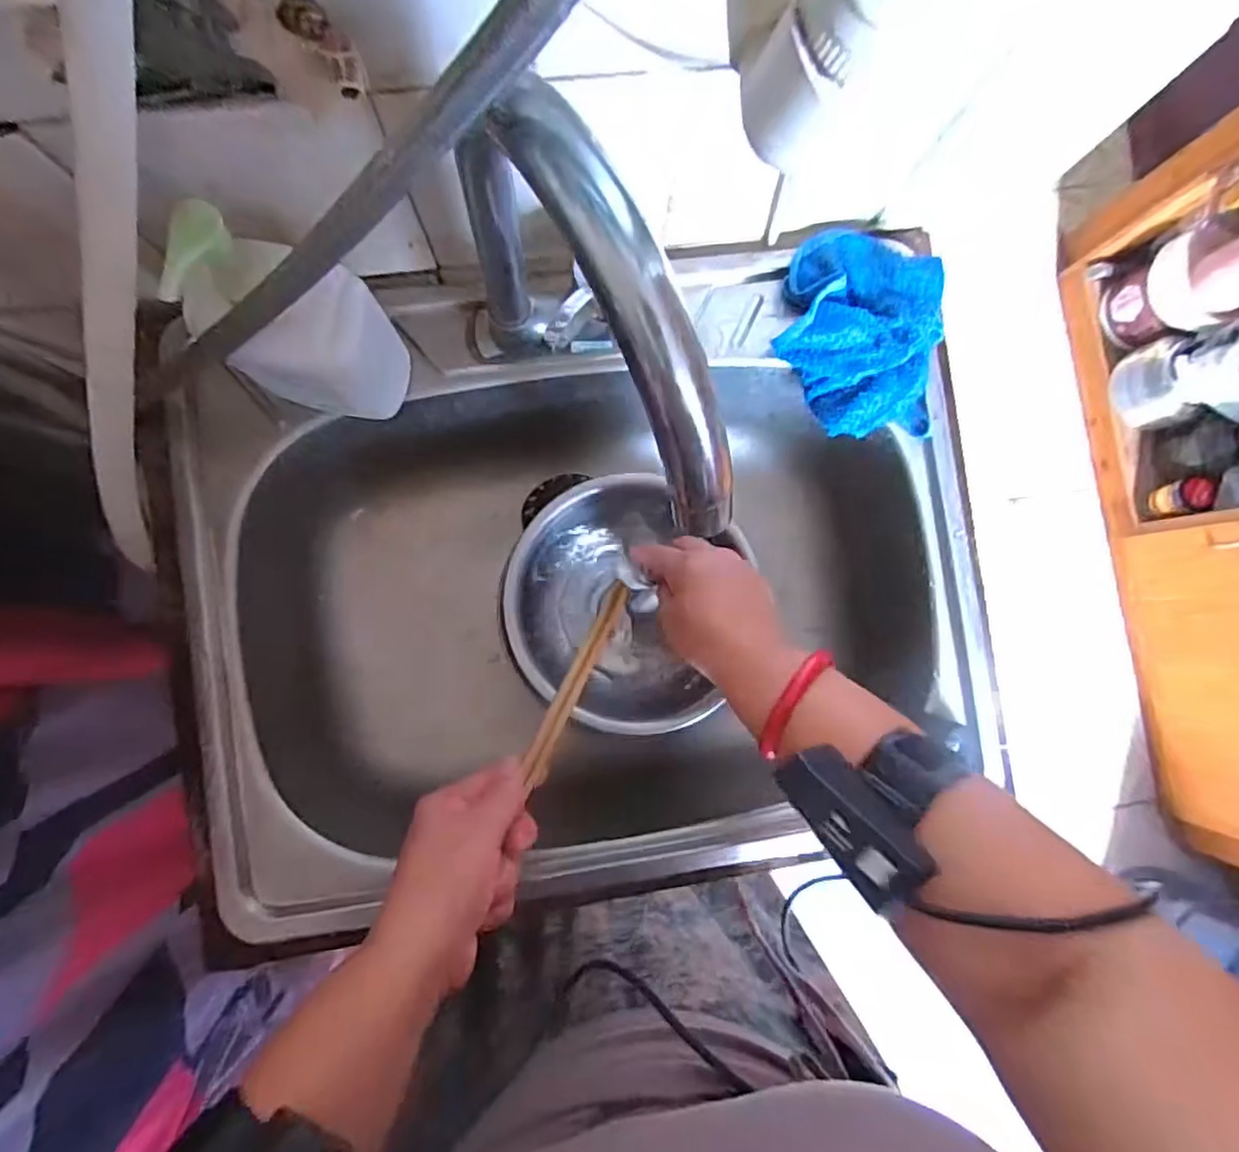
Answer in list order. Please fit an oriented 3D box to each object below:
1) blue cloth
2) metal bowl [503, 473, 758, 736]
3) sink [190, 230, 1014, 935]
[{"bbox_3d":[0.163,-0.166,0.442,0.101,0.042,0.130,0,87,-6],"label":"blue cloth"},{"bbox_3d":[0.008,0.015,0.493,0.175,0.074,0.186,0,87,-6],"label":"metal bowl"},{"bbox_3d":[-0.026,0.007,0.516,0.523,0.183,0.399,-8,88,-7],"label":"sink"}]

